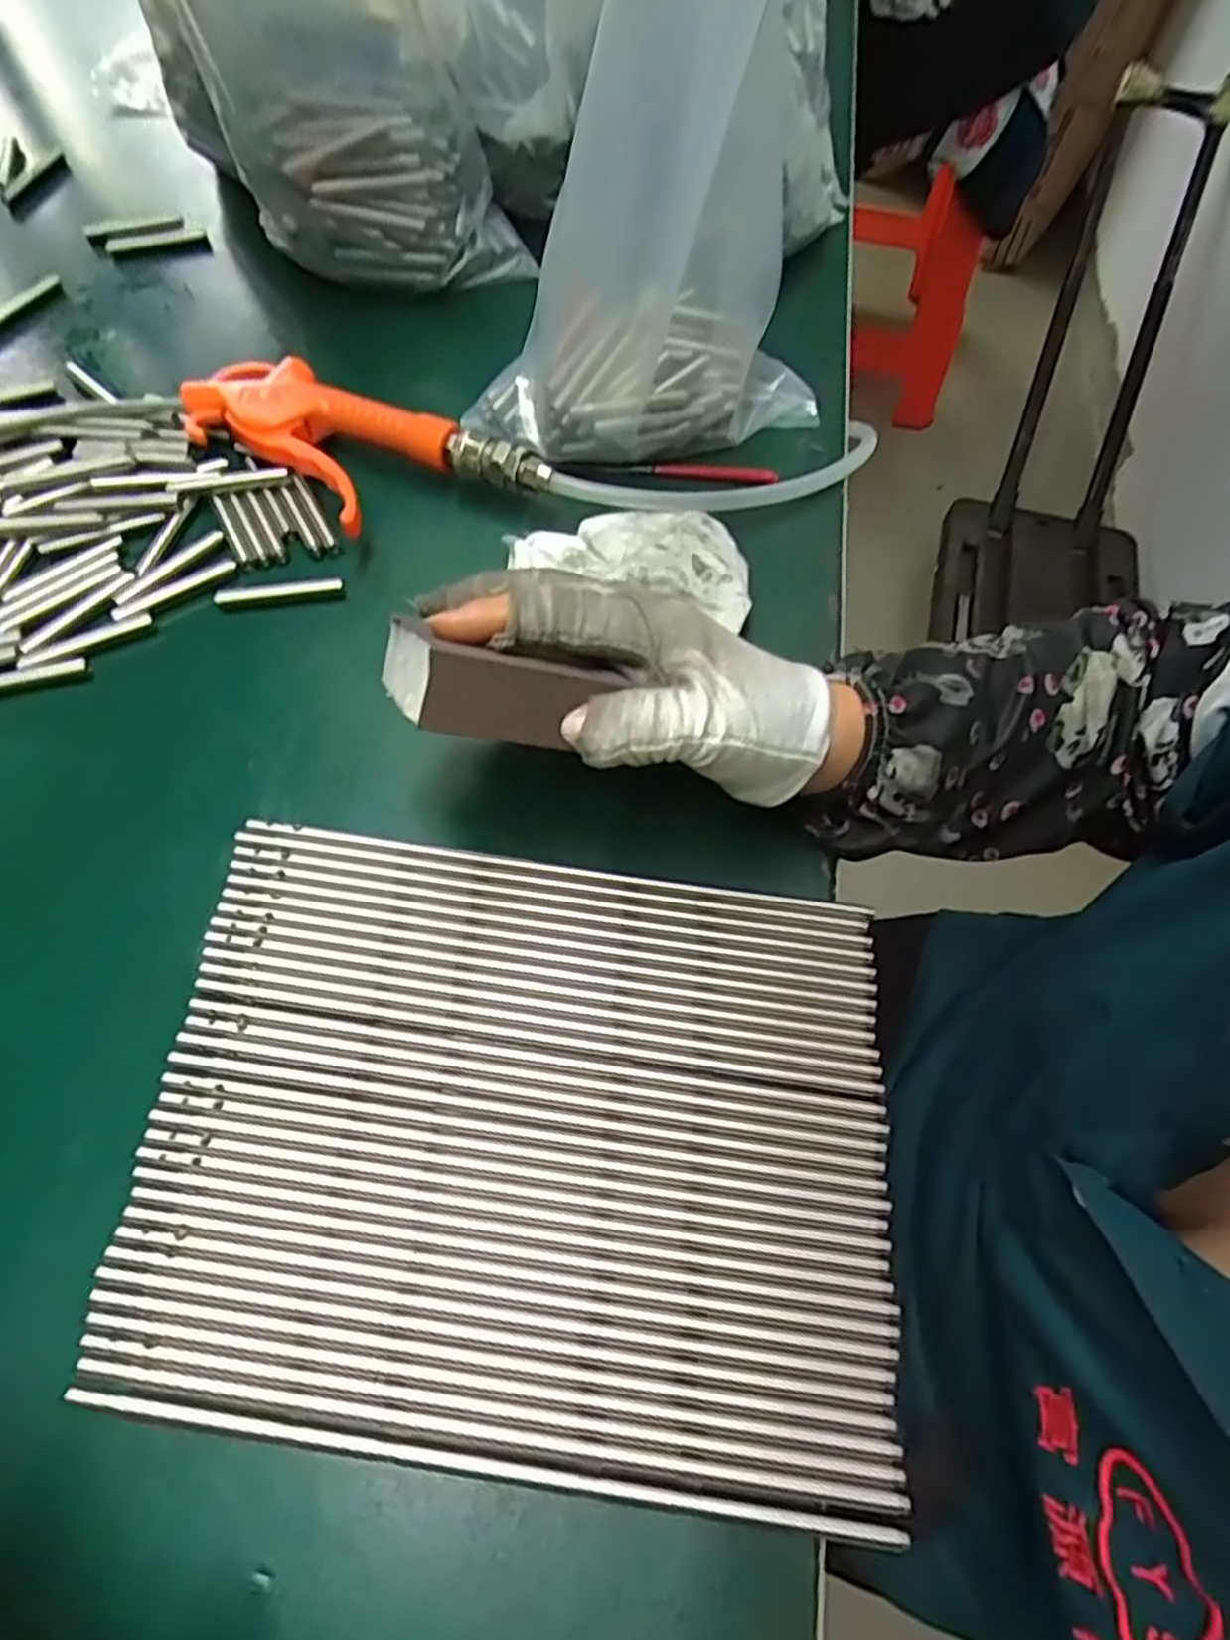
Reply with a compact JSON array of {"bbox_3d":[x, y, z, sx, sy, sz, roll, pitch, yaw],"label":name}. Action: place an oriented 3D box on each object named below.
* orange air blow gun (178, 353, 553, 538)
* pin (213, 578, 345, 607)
[{"bbox_3d":[-0.130,-0.175,0.385,0.182,0.030,0.076,27,67,11],"label":"orange air blow gun"},{"bbox_3d":[-0.157,-0.106,0.367,0.058,0.007,0.008,-6,65,-5],"label":"pin"}]

